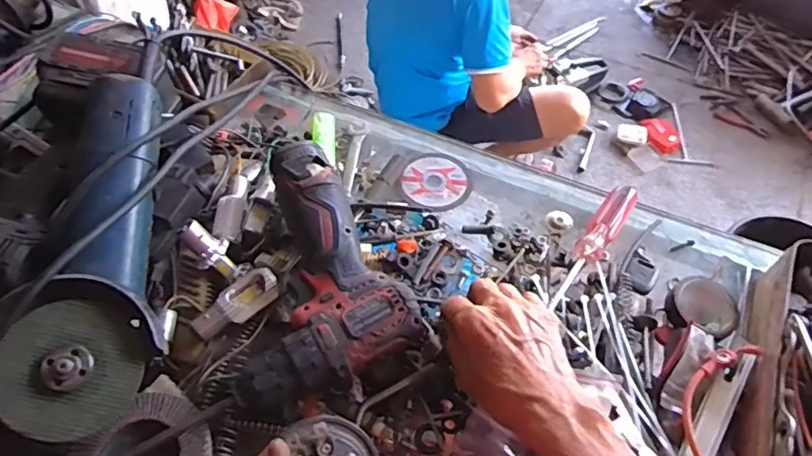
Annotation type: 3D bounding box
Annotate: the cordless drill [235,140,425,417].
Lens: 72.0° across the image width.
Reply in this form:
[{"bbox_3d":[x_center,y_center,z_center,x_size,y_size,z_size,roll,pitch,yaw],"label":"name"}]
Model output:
[{"bbox_3d":[-0.091,0.041,0.455,0.137,0.074,0.188,-26,60,-17],"label":"cordless drill"}]

